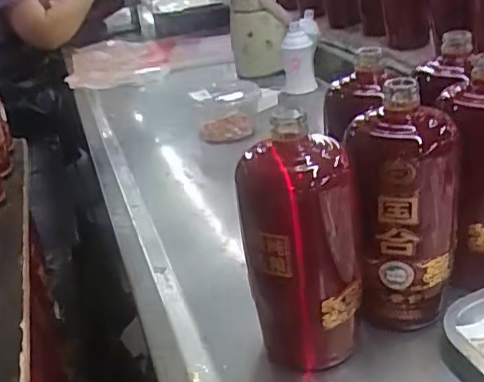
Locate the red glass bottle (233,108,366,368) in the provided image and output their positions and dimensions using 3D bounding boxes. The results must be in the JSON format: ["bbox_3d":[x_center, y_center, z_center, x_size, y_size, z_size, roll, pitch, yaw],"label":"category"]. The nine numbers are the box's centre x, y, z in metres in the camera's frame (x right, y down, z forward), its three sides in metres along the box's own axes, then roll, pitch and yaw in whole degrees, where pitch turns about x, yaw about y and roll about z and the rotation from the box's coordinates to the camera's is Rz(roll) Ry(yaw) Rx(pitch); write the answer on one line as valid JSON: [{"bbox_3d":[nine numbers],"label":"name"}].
[{"bbox_3d":[0.042,0.042,0.433,0.083,0.179,0.068,-5,26,9],"label":"red glass bottle"}]

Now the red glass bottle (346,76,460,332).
[{"bbox_3d":[0.124,0.015,0.456,0.077,0.172,0.066,-6,26,8],"label":"red glass bottle"}]

